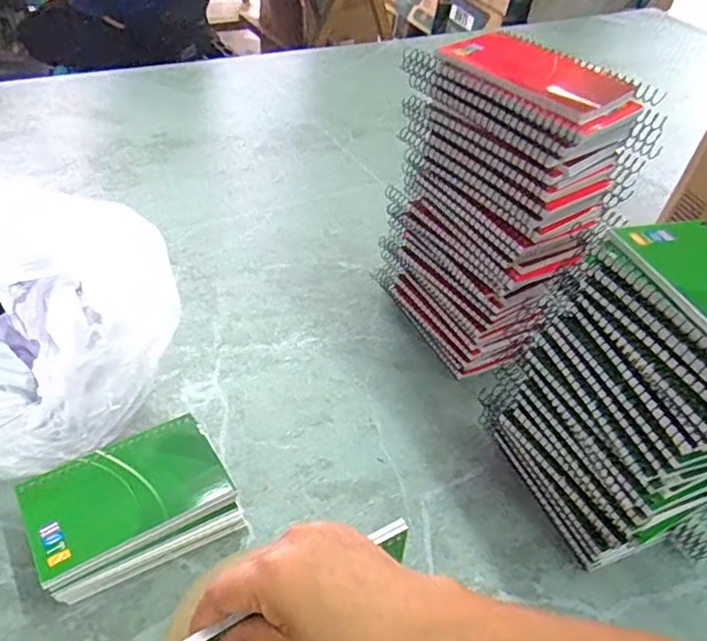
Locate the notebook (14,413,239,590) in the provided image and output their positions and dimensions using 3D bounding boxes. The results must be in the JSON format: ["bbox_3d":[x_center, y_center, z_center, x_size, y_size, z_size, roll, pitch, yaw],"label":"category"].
[{"bbox_3d":[-0.162,0.121,0.420,0.131,0.008,0.082,-19,51,-26],"label":"notebook"}]

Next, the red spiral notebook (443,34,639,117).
[{"bbox_3d":[0.131,-0.181,0.429,0.089,0.018,0.141,-28,51,-33],"label":"red spiral notebook"}]

